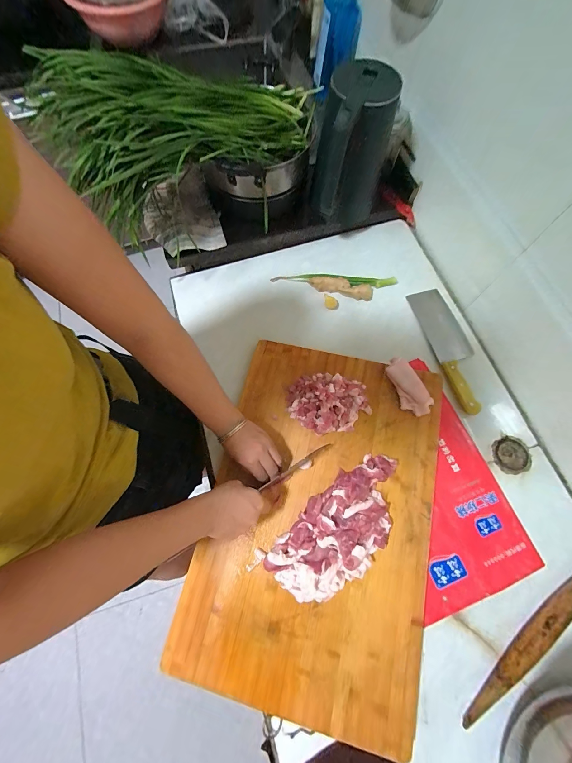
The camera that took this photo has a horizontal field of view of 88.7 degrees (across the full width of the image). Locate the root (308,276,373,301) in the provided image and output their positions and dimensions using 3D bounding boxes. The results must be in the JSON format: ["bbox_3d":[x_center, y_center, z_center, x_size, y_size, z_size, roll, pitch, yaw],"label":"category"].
[{"bbox_3d":[0.123,-0.212,0.653,0.142,0.026,0.034,13,70,6],"label":"root"}]

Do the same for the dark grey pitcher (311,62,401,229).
[{"bbox_3d":[0.128,-0.457,0.609,0.145,0.264,0.104,14,70,6],"label":"dark grey pitcher"}]

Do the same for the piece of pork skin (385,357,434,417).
[{"bbox_3d":[0.219,0.009,0.531,0.046,0.030,0.110,-25,71,-8],"label":"piece of pork skin"}]

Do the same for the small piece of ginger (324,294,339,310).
[{"bbox_3d":[0.101,-0.176,0.656,0.038,0.014,0.025,21,71,9],"label":"small piece of ginger"}]

